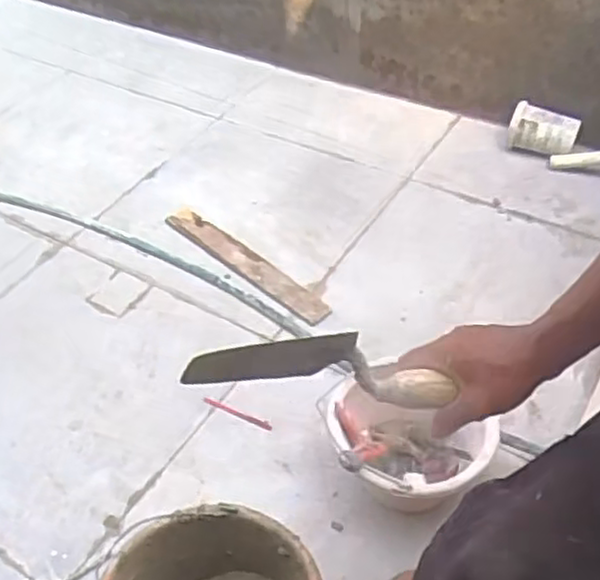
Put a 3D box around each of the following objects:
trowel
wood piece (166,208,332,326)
[{"bbox_3d":[0.019,0.061,0.570,0.213,0.072,0.036,9,42,-16],"label":"trowel"},{"bbox_3d":[-0.122,-0.066,1.601,0.068,0.019,0.501,-38,55,-25],"label":"wood piece"}]

